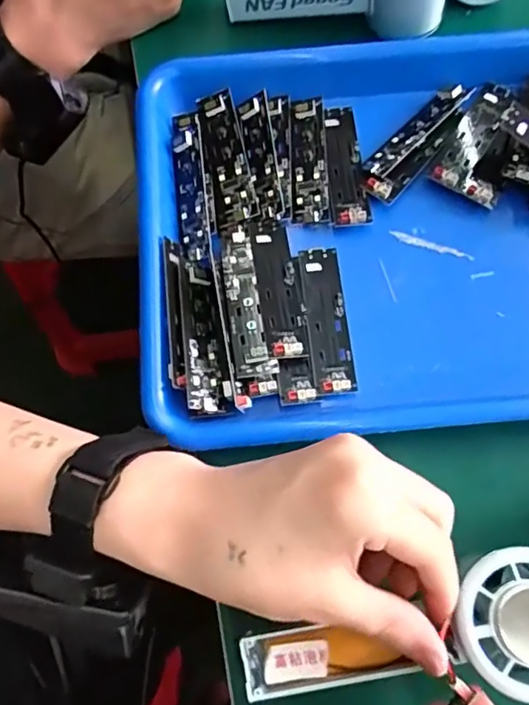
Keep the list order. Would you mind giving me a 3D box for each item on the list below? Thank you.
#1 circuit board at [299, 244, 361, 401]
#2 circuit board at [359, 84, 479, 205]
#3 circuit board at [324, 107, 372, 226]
[{"bbox_3d":[0.036,-0.020,0.325,0.024,0.005,0.092,-5,71,-3],"label":"circuit board"},{"bbox_3d":[0.097,-0.136,0.360,0.030,0.010,0.097,40,75,12],"label":"circuit board"},{"bbox_3d":[0.051,-0.121,0.359,0.023,0.006,0.090,-5,71,-2],"label":"circuit board"}]

